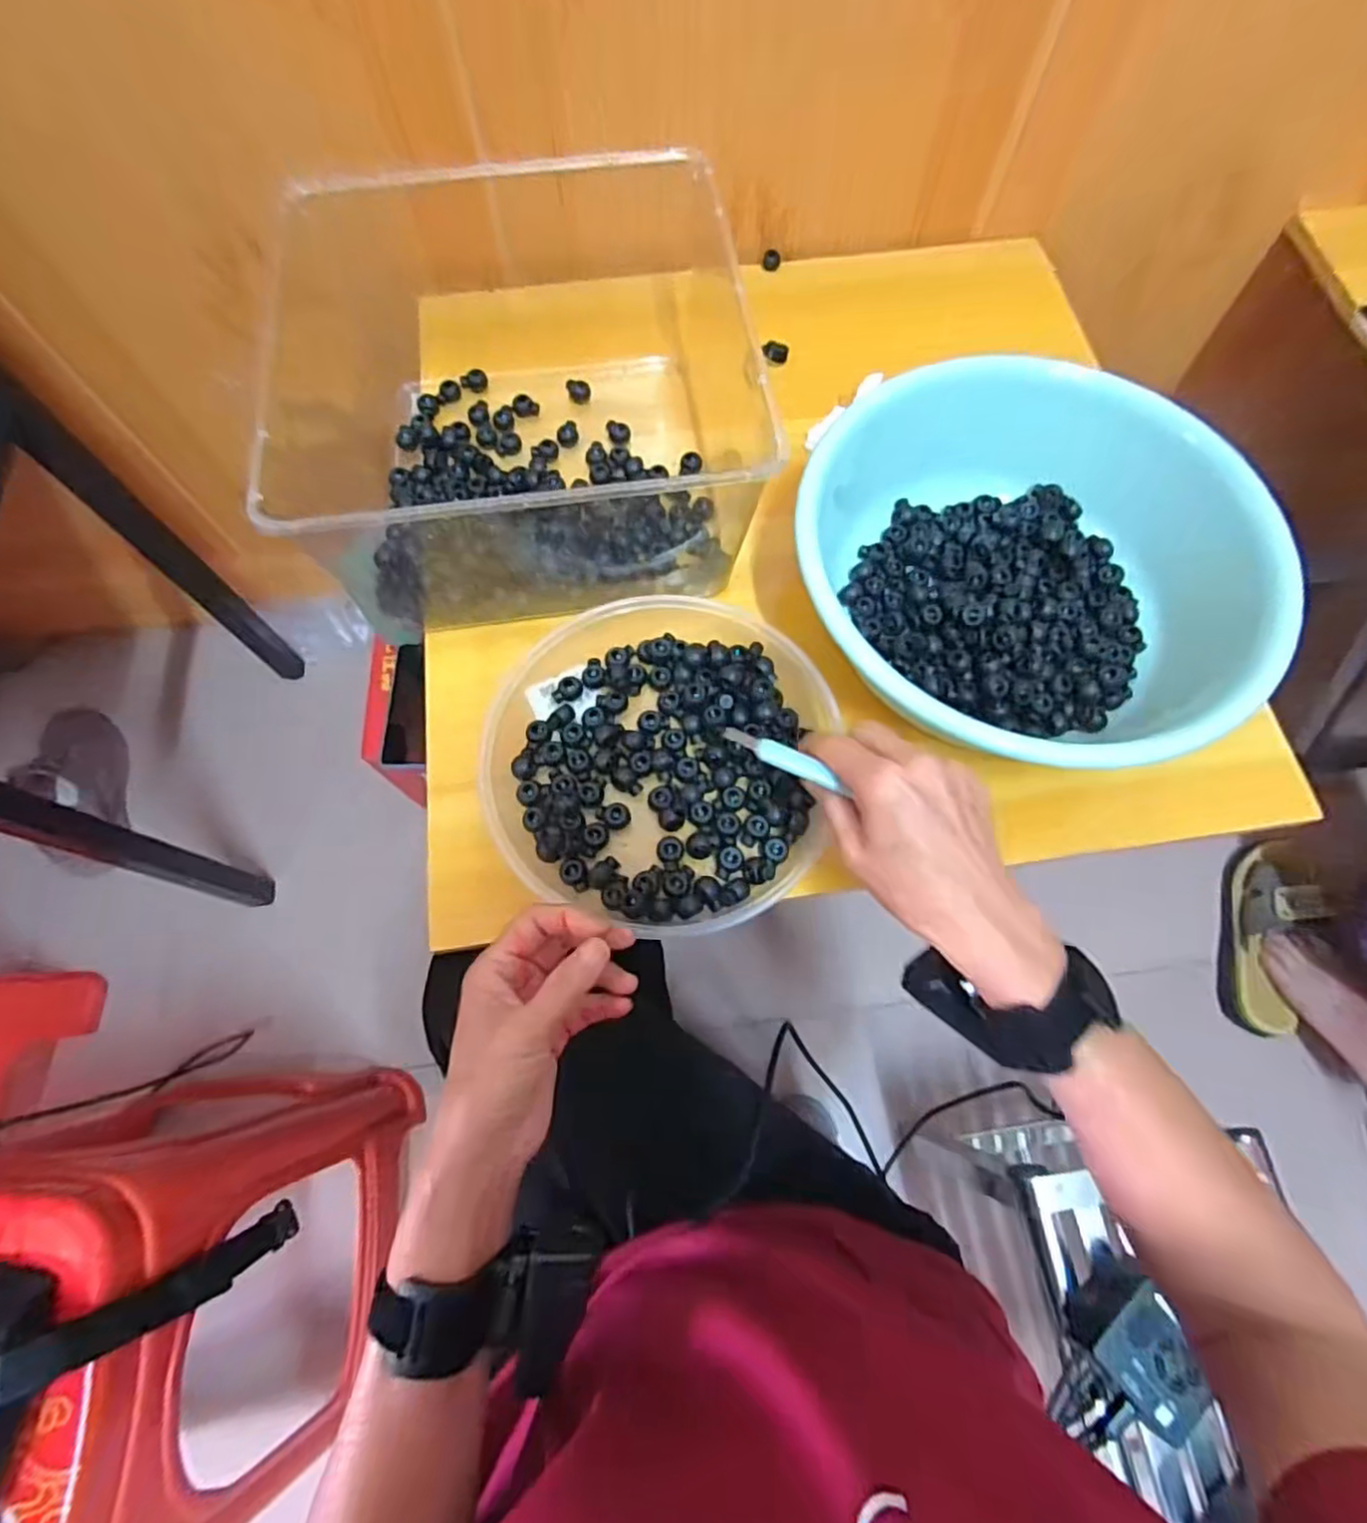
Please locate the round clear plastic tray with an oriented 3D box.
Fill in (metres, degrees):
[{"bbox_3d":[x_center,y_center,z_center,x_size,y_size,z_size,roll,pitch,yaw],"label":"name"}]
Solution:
[{"bbox_3d":[-0.018,-0.011,0.459,0.220,0.040,0.228,0,70,0],"label":"round clear plastic tray"}]

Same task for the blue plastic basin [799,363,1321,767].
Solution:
[{"bbox_3d":[0.219,-0.120,0.472,0.273,0.111,0.275,0,70,0],"label":"blue plastic basin"}]

